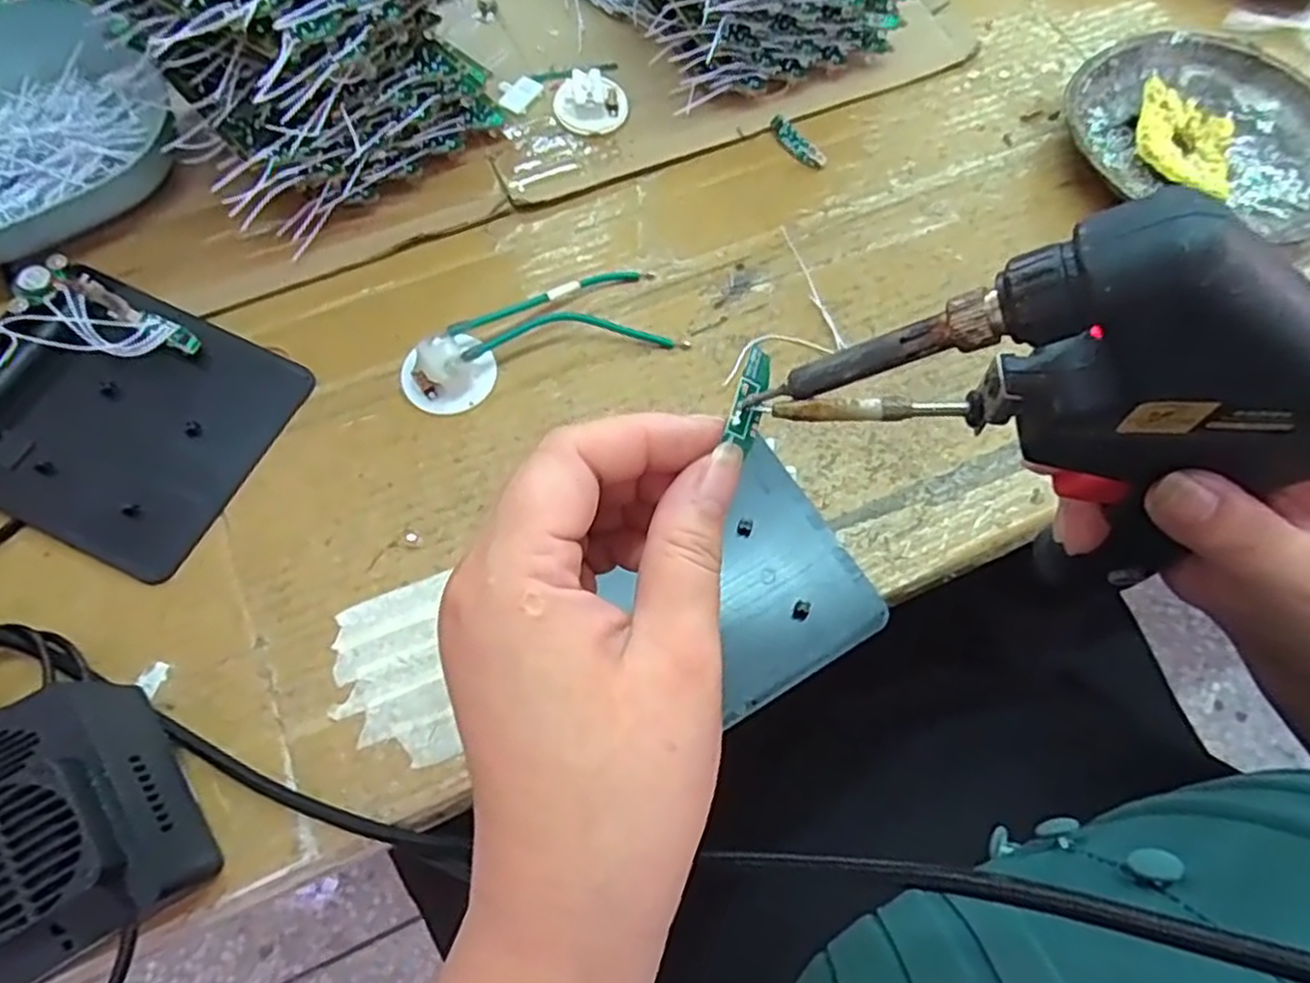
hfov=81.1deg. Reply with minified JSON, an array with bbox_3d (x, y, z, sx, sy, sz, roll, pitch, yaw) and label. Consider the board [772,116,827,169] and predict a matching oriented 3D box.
[{"bbox_3d":[0.077,-0.189,0.415,0.011,0.005,0.040,-34,73,-16],"label":"board"}]

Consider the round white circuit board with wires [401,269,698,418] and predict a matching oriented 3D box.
[{"bbox_3d":[-0.055,-0.075,0.356,0.128,0.016,0.051,-18,69,-10],"label":"round white circuit board with wires"}]

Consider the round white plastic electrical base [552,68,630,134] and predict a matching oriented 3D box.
[{"bbox_3d":[-0.034,-0.207,0.407,0.038,0.016,0.029,-1,67,-3],"label":"round white plastic electrical base"}]

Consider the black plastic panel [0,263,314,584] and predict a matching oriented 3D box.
[{"bbox_3d":[-0.231,-0.035,0.328,0.120,0.019,0.111,23,68,7],"label":"black plastic panel"}]

